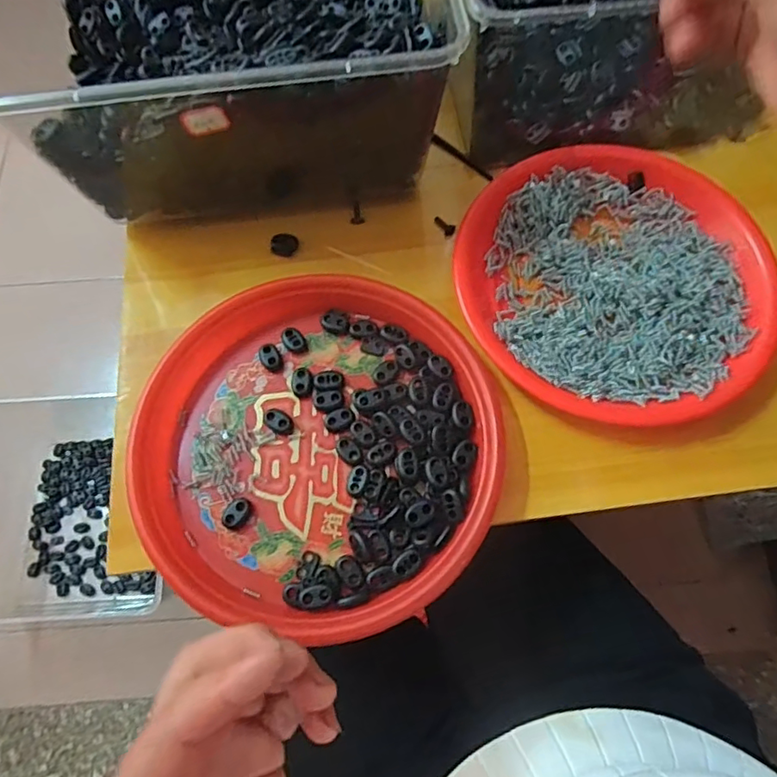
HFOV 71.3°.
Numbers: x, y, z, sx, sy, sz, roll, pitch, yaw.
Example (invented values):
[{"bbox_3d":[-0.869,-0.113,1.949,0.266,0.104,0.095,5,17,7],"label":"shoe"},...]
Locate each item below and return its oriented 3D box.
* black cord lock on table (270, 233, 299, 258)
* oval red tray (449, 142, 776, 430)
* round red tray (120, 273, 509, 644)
[{"bbox_3d":[-0.082,-0.113,0.432,0.020,0.016,0.014,-1,69,1],"label":"black cord lock on table"},{"bbox_3d":[0.164,-0.080,0.399,0.219,0.024,0.219,-26,71,-9],"label":"oval red tray"},{"bbox_3d":[-0.046,0.035,0.363,0.236,0.032,0.226,0,69,1],"label":"round red tray"}]

